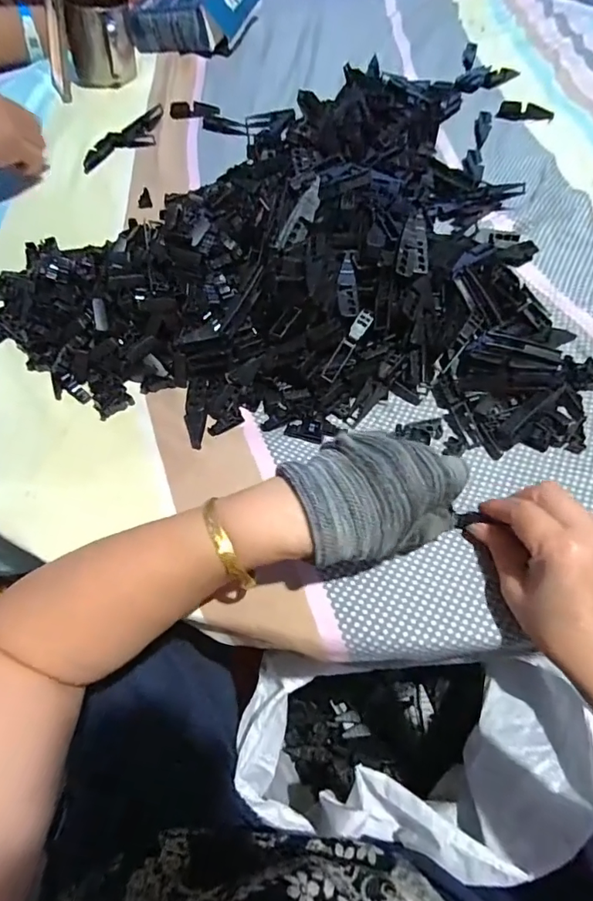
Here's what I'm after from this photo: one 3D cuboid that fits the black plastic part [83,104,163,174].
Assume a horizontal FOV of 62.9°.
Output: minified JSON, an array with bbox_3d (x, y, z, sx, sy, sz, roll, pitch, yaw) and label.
[{"bbox_3d":[-0.222,-0.409,0.638,0.055,0.009,0.153,30,65,19],"label":"black plastic part"}]

